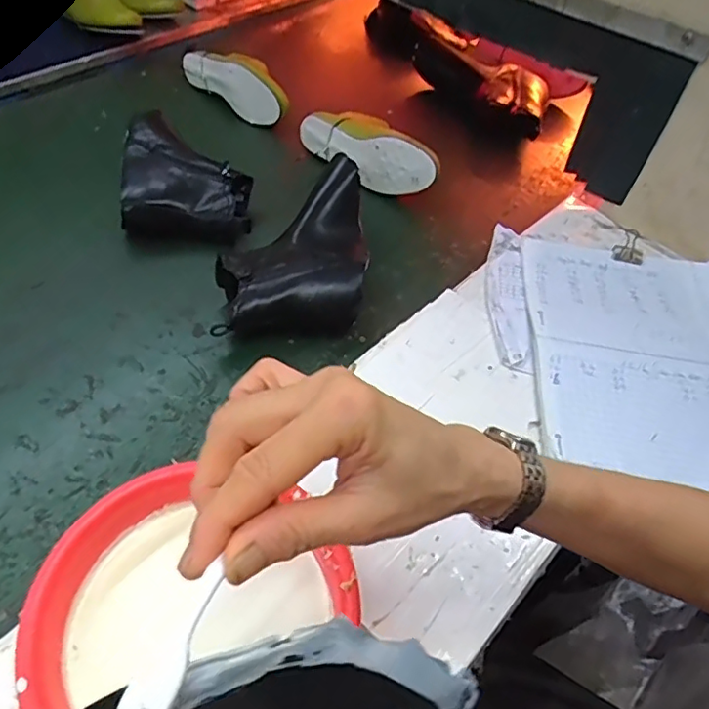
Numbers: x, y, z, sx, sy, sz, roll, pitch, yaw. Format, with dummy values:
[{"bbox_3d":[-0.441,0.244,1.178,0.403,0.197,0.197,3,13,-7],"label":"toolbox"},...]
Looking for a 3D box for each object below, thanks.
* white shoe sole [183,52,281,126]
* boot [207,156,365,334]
[{"bbox_3d":[-0.202,-0.432,0.908,0.221,0.070,0.023,36,57,22],"label":"white shoe sole"},{"bbox_3d":[-0.068,-0.116,0.645,0.158,0.083,0.225,0,51,-6],"label":"boot"}]

